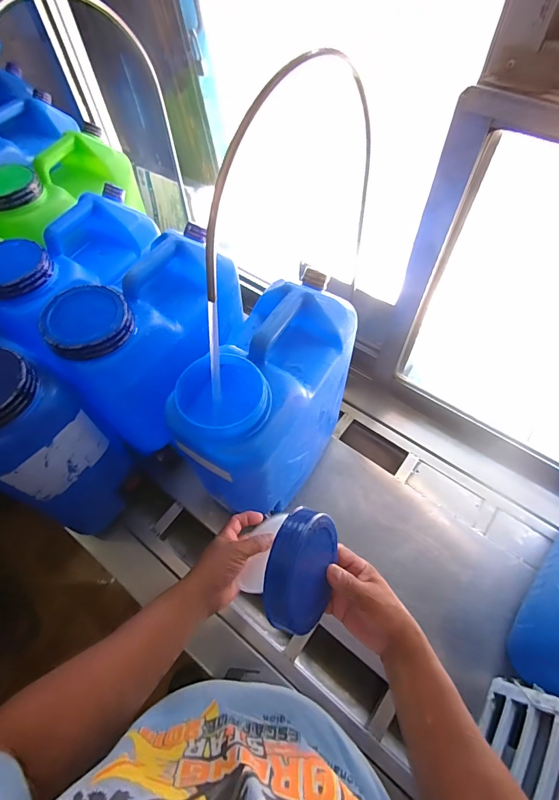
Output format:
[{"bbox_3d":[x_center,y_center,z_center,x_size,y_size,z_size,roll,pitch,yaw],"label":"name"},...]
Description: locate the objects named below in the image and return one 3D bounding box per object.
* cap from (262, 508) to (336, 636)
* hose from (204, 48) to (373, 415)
[{"bbox_3d":[0.029,0.173,0.395,0.024,0.102,0.112,0,72,37],"label":"cap"},{"bbox_3d":[0.009,-0.195,0.435,0.014,0.280,0.339,31,65,18],"label":"hose"}]

